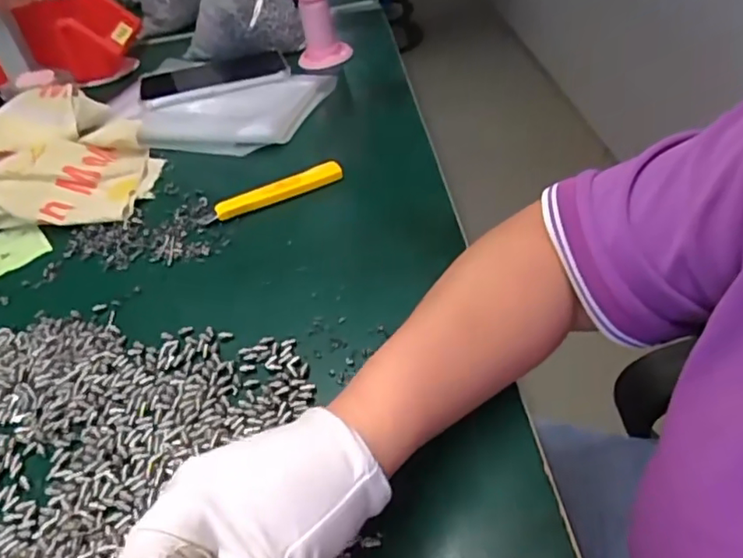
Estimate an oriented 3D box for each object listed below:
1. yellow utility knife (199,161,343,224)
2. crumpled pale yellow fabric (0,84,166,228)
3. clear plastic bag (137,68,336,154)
[{"bbox_3d":[-0.085,-0.074,0.524,0.125,0.017,0.016,-22,44,-14],"label":"yellow utility knife"},{"bbox_3d":[-0.309,-0.126,0.586,0.199,0.054,0.176,0,43,9],"label":"crumpled pale yellow fabric"},{"bbox_3d":[-0.144,-0.178,0.631,0.201,0.019,0.136,-8,42,1],"label":"clear plastic bag"}]

